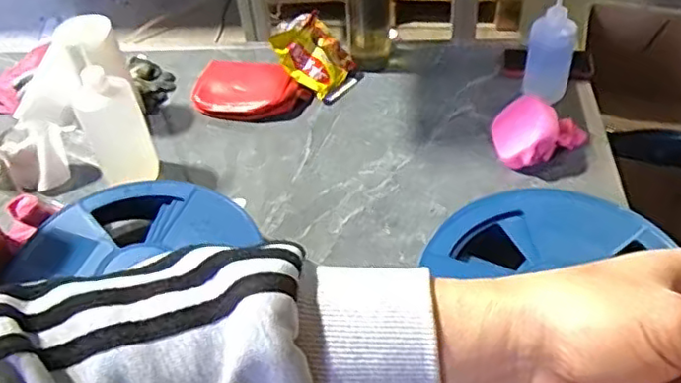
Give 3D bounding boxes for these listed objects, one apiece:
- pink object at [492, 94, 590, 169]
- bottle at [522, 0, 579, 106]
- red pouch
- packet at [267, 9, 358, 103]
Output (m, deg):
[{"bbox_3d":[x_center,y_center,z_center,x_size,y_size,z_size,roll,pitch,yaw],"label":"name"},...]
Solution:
[{"bbox_3d":[0.300,-0.103,1.004,0.138,0.082,0.122,-29,50,-22],"label":"pink object"},{"bbox_3d":[0.348,-0.248,1.039,0.075,0.203,0.066,15,49,19],"label":"bottle"},{"bbox_3d":[-0.164,-0.179,1.140,0.213,0.049,0.109,4,46,9],"label":"red pouch"},{"bbox_3d":[-0.055,-0.250,1.167,0.151,0.053,0.120,47,67,-12],"label":"packet"}]

